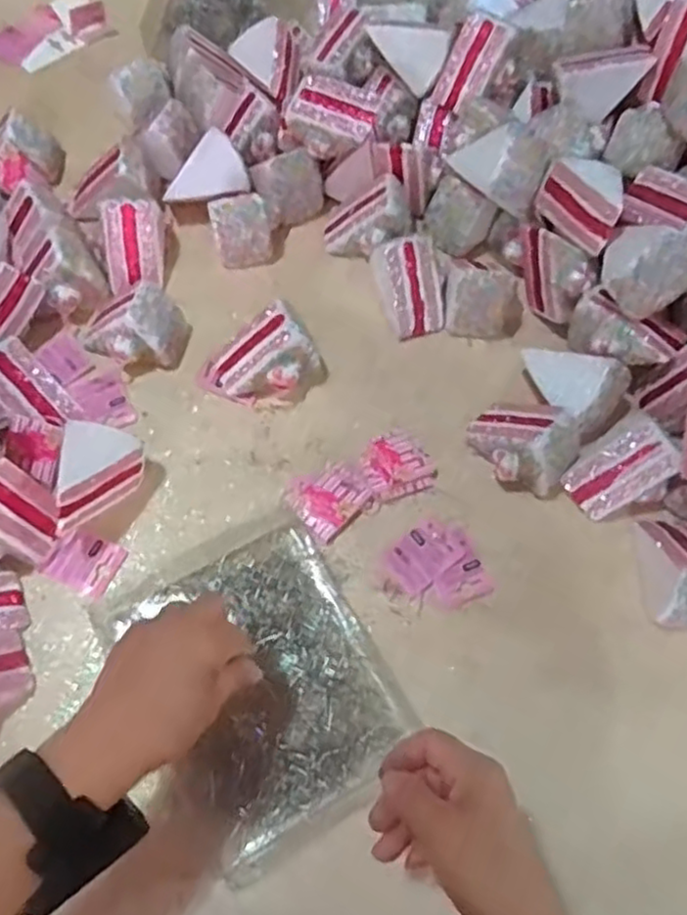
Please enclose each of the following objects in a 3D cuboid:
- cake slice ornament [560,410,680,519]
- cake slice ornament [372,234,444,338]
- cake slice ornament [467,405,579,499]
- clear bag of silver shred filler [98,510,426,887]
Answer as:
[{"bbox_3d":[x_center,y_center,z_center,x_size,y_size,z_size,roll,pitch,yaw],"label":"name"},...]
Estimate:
[{"bbox_3d":[0.237,0.010,0.599,0.076,0.067,0.064,-40,72,-18],"label":"cake slice ornament"},{"bbox_3d":[0.066,-0.167,0.679,0.057,0.063,0.082,-14,66,-8],"label":"cake slice ornament"},{"bbox_3d":[0.155,-0.012,0.610,0.093,0.066,0.068,32,68,13],"label":"cake slice ornament"},{"bbox_3d":[-0.062,0.168,0.547,0.177,0.017,0.219,-30,69,-15],"label":"clear bag of silver shred filler"}]

